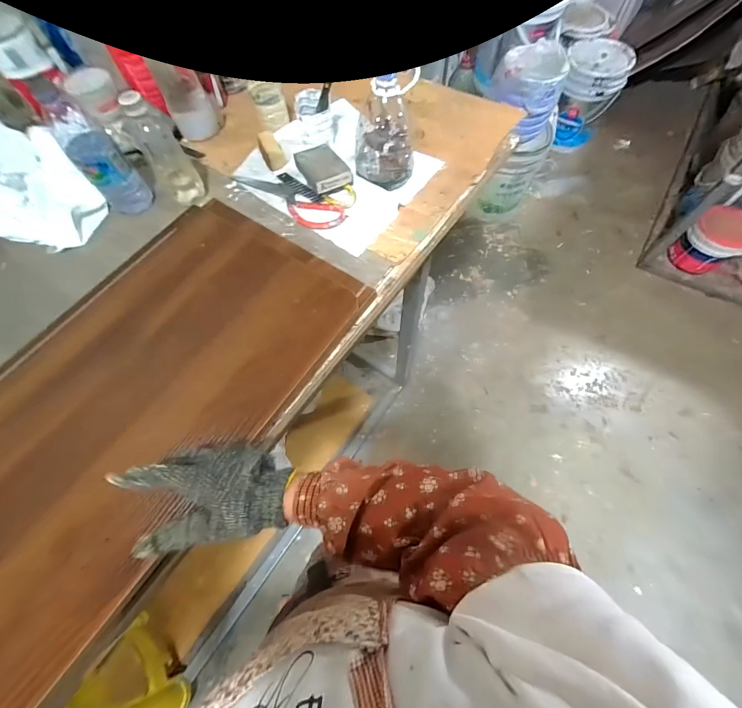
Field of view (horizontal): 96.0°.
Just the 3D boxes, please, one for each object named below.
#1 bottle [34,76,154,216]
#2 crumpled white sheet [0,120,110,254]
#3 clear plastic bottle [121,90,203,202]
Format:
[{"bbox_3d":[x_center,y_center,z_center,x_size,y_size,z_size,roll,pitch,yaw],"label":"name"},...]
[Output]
[{"bbox_3d":[-0.440,-0.316,0.541,0.069,0.174,0.075,-39,70,-14],"label":"bottle"},{"bbox_3d":[-0.608,-0.291,0.574,0.272,0.052,0.202,47,63,-11],"label":"crumpled white sheet"},{"bbox_3d":[-0.333,-0.325,0.535,0.062,0.169,0.052,-34,69,-12],"label":"clear plastic bottle"}]

